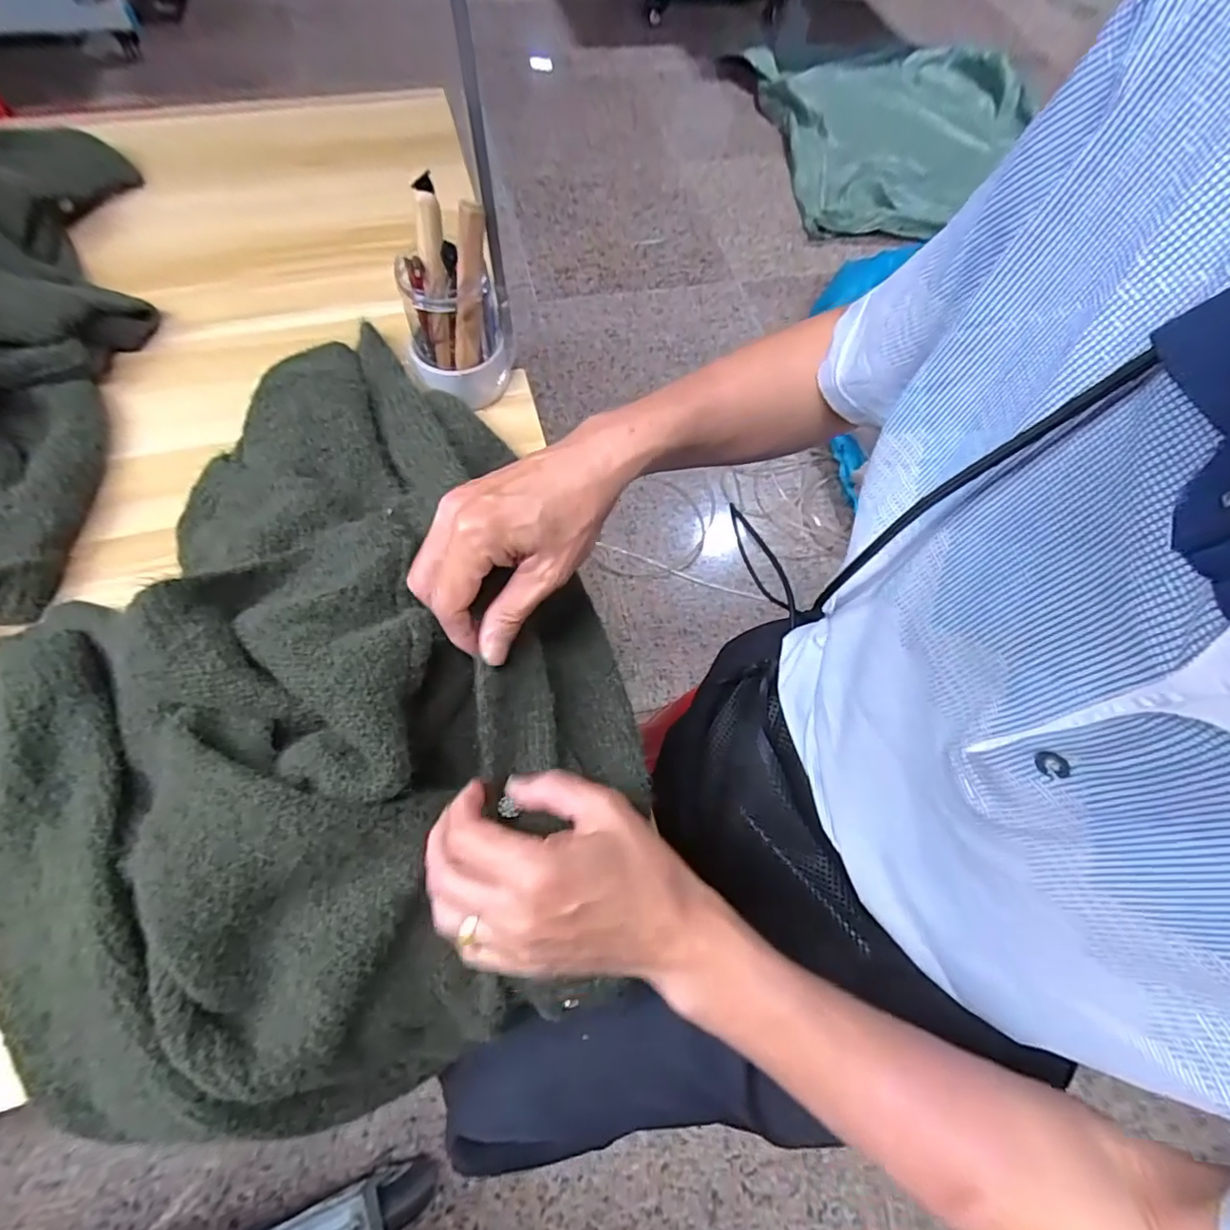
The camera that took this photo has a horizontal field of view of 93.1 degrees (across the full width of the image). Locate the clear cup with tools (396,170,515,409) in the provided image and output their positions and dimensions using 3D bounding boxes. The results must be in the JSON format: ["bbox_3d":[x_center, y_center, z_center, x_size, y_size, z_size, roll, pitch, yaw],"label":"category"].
[{"bbox_3d":[-0.136,-0.253,0.487,0.075,0.158,0.077,1,64,-3],"label":"clear cup with tools"}]

